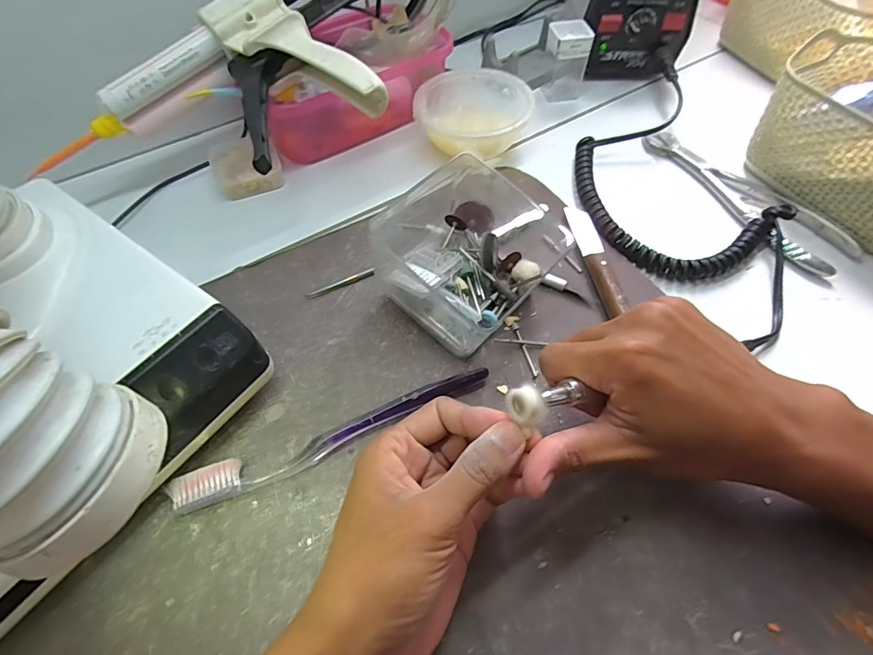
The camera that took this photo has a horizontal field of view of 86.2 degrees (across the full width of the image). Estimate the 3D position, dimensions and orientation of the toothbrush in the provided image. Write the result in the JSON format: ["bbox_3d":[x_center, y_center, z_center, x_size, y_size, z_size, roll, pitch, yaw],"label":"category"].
[{"bbox_3d":[-0.054,0.064,0.272,0.186,0.013,0.019,-18,58,-11],"label":"toothbrush"}]

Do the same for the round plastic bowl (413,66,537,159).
[{"bbox_3d":[0.032,-0.196,0.431,0.100,0.043,0.096,0,56,0],"label":"round plastic bowl"}]

